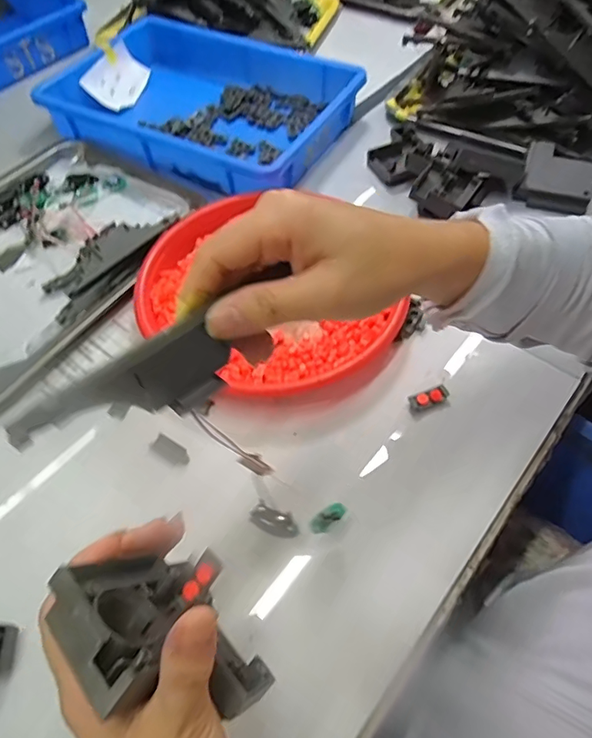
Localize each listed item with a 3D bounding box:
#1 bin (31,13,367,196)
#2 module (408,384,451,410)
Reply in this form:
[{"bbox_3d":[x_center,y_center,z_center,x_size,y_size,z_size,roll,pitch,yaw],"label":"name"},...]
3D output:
[{"bbox_3d":[-0.125,-0.353,0.642,0.370,0.065,0.250,25,62,16],"label":"bin"},{"bbox_3d":[0.115,0.024,0.422,0.035,0.005,0.015,-19,59,-10],"label":"module"}]

